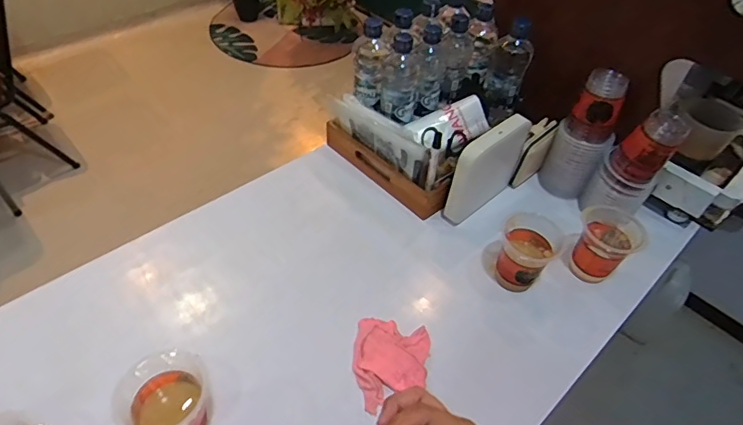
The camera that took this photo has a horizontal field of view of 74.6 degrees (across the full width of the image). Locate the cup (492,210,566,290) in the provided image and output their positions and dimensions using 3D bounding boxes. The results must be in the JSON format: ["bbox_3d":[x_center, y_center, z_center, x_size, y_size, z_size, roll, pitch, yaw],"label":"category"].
[{"bbox_3d":[0.228,0.064,0.735,0.086,0.098,0.083,3,47,-3],"label":"cup"}]

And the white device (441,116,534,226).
[{"bbox_3d":[0.194,-0.073,0.819,0.154,0.165,0.033,-33,58,-31],"label":"white device"}]

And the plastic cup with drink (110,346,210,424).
[{"bbox_3d":[-0.225,0.216,0.539,0.079,0.109,0.086,3,47,-3],"label":"plastic cup with drink"}]

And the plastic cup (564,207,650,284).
[{"bbox_3d":[0.351,0.053,0.750,0.093,0.101,0.082,34,53,24],"label":"plastic cup"}]

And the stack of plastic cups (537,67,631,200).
[{"bbox_3d":[0.362,-0.131,0.834,0.085,0.218,0.076,24,49,16],"label":"stack of plastic cups"}]

